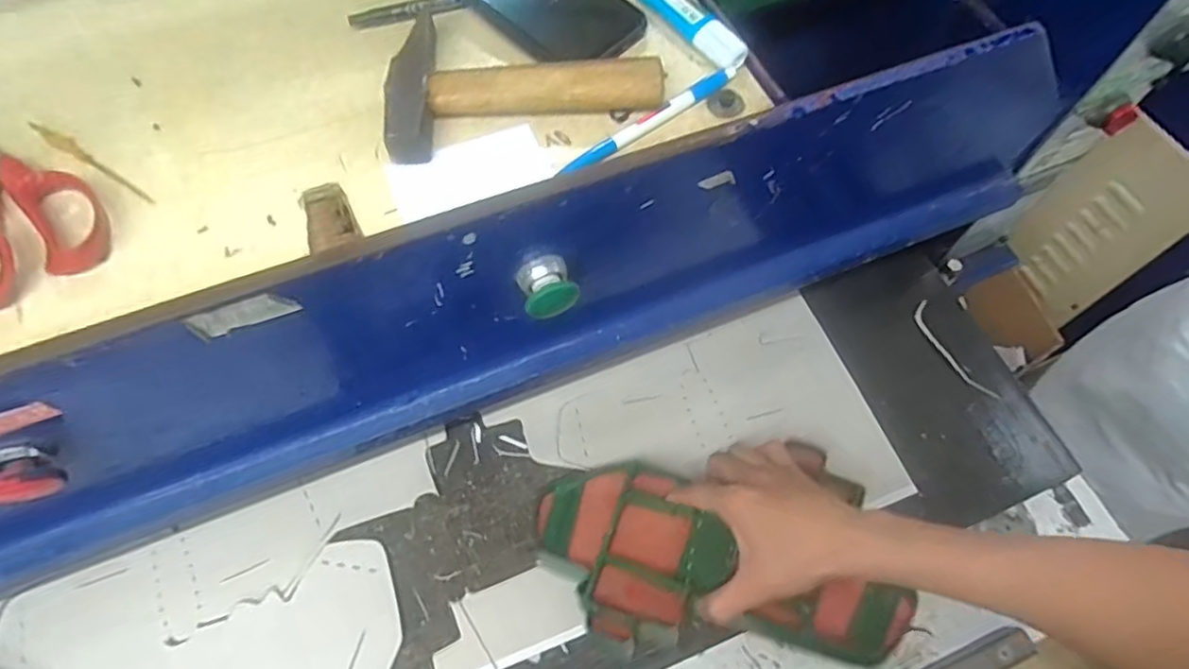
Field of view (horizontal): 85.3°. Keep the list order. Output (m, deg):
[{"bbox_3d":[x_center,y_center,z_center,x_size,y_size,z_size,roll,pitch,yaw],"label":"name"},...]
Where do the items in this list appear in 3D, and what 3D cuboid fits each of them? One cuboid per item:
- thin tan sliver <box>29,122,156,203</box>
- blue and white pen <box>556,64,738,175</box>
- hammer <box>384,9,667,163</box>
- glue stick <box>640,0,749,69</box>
[{"bbox_3d":[-0.302,-0.104,0.385,0.103,0.004,0.010,31,68,13],"label":"thin tan sliver"},{"bbox_3d":[0.036,-0.133,0.398,0.132,0.013,0.016,-36,70,-16],"label":"blue and white pen"},{"bbox_3d":[-0.049,-0.166,0.404,0.166,0.029,0.097,-13,65,-7],"label":"hammer"},{"bbox_3d":[0.062,-0.214,0.433,0.022,0.022,0.103,-34,69,-16],"label":"glue stick"}]

